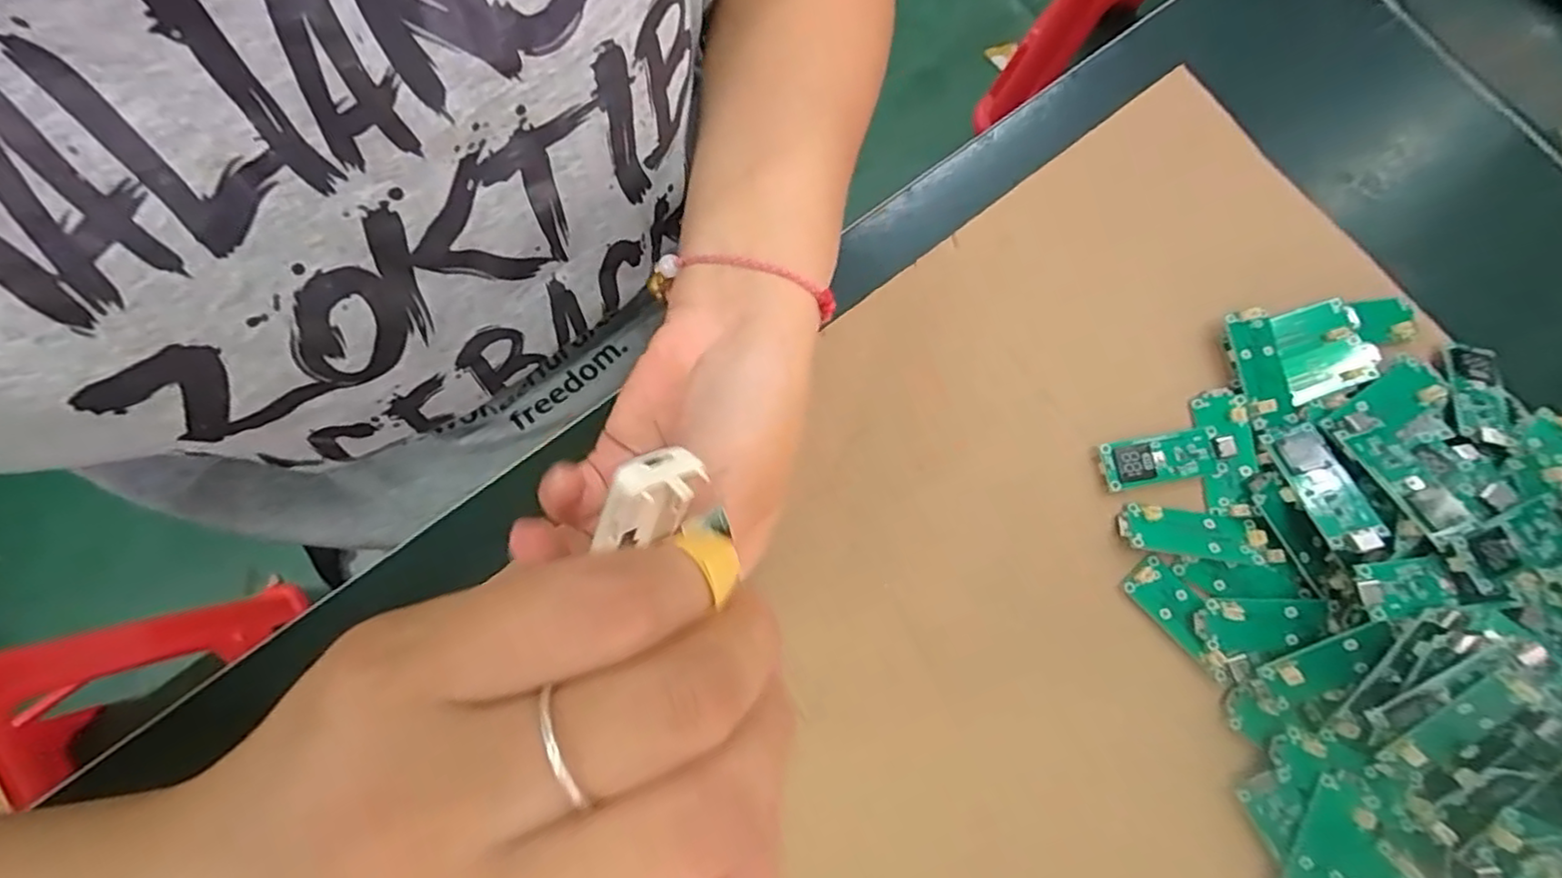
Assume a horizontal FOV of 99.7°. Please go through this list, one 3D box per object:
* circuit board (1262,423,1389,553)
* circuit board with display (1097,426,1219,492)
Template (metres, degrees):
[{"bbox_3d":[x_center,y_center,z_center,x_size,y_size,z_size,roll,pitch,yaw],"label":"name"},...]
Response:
[{"bbox_3d":[0.200,0.017,0.243,0.017,0.009,0.050,-10,59,-1],"label":"circuit board"},{"bbox_3d":[0.148,0.008,0.257,0.044,0.005,0.018,-10,80,-3],"label":"circuit board with display"}]

